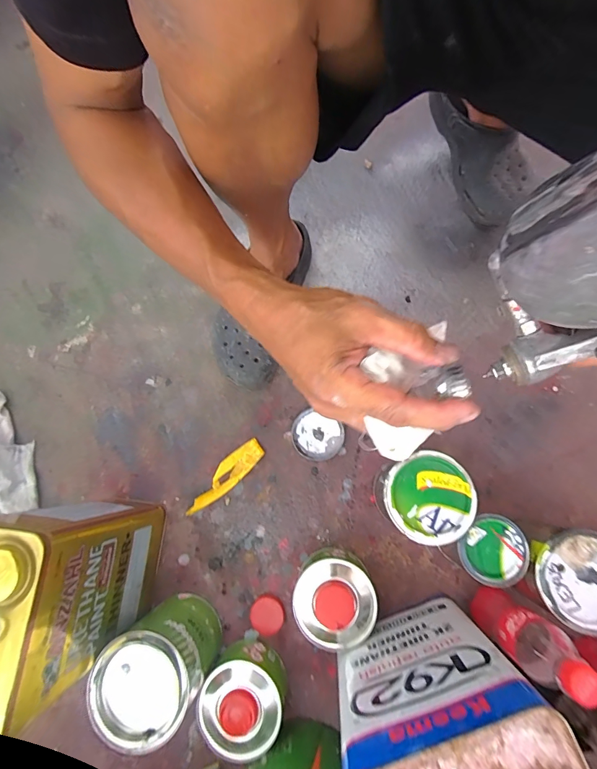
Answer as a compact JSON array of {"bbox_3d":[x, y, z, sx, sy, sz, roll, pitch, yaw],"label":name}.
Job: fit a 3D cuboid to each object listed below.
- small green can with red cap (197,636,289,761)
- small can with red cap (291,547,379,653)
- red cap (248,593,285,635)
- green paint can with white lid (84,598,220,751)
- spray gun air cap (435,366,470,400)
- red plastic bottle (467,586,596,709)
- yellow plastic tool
[{"bbox_3d":[-0.068,0.386,0.466,0.095,0.066,0.103,-1,77,4],"label":"small green can with red cap"},{"bbox_3d":[0.045,0.274,0.482,0.098,0.083,0.106,-1,77,4],"label":"small can with red cap"},{"bbox_3d":[-0.043,0.314,0.514,0.045,0.016,0.050,30,81,10],"label":"red cap"},{"bbox_3d":[-0.163,0.332,0.459,0.106,0.131,0.107,-1,77,4],"label":"green paint can with white lid"},{"bbox_3d":[0.098,0.000,0.242,0.015,0.016,0.021,-12,76,-2],"label":"spray gun air cap"},{"bbox_3d":[0.248,0.271,0.403,0.066,0.188,0.056,37,84,11],"label":"red plastic bottle"},{"bbox_3d":[-0.110,0.137,0.557,0.140,0.019,0.038,-42,78,-6],"label":"yellow plastic tool"}]

